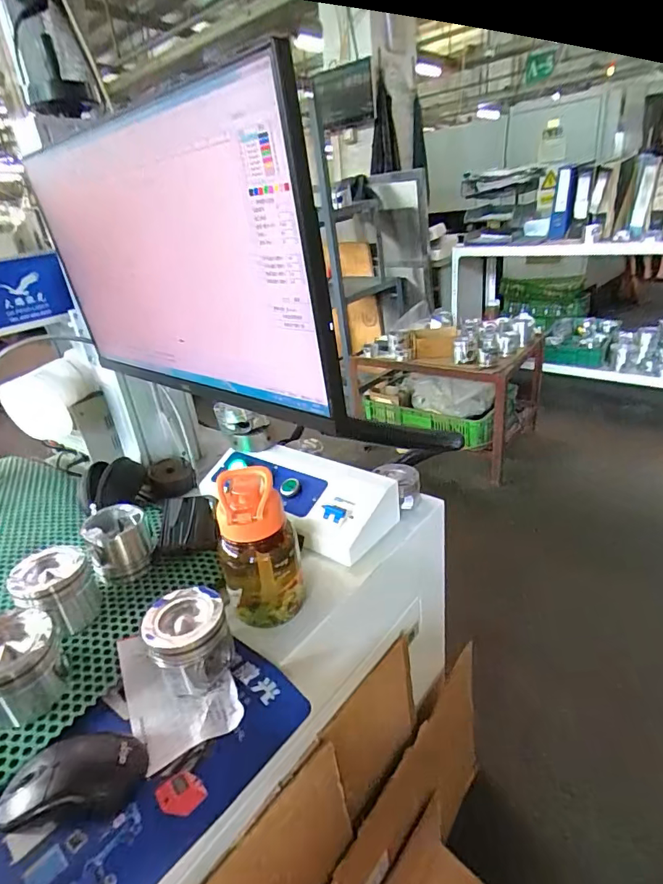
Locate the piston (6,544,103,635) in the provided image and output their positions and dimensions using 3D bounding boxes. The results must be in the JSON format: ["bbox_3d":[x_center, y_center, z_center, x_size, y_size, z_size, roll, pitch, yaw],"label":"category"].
[{"bbox_3d":[-0.312,0.171,0.547,0.077,0.073,0.072,-22,30,-27],"label":"piston"}]

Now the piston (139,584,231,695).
[{"bbox_3d":[-0.145,0.203,0.492,0.079,0.069,0.082,-22,30,-27],"label":"piston"}]

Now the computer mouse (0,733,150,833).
[{"bbox_3d":[-0.216,0.283,0.402,0.109,0.032,0.052,-10,26,-7],"label":"computer mouse"}]

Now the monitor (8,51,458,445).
[{"bbox_3d":[-0.178,-0.189,0.532,0.470,0.266,0.061,17,35,39],"label":"monitor"}]

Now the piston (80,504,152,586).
[{"bbox_3d":[-0.277,0.130,0.628,0.077,0.066,0.086,-22,30,-27],"label":"piston"}]

